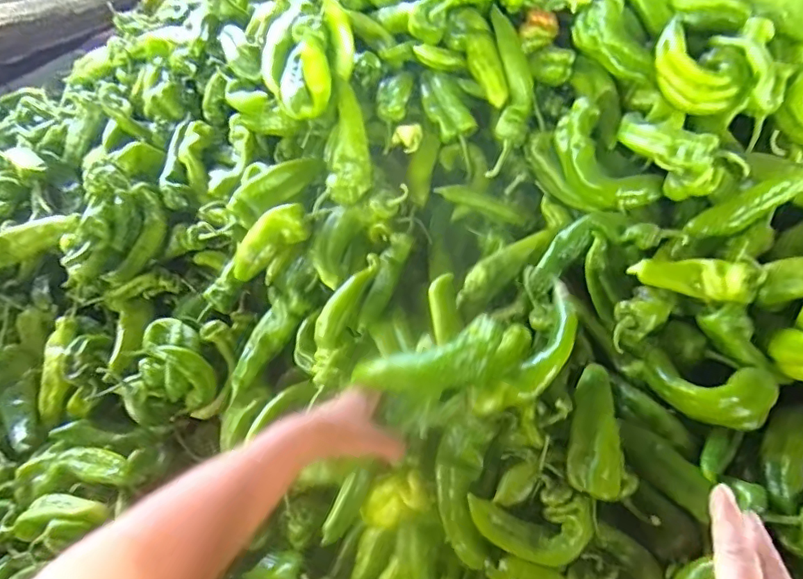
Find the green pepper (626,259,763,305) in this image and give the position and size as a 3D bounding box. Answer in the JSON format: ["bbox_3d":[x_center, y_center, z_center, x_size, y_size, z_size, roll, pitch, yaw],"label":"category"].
[{"bbox_3d":[0.317,-0.012,0.570,0.118,0.035,0.031,10,46,34],"label":"green pepper"}]

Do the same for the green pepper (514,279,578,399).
[{"bbox_3d":[0.159,0.052,0.551,0.040,0.024,0.138,22,71,19],"label":"green pepper"}]

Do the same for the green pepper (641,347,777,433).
[{"bbox_3d":[0.322,0.105,0.545,0.117,0.034,0.071,11,49,10],"label":"green pepper"}]

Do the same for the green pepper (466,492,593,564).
[{"bbox_3d":[0.128,0.231,0.506,0.119,0.029,0.055,1,48,1],"label":"green pepper"}]

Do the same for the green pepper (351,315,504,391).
[{"bbox_3d":[0.025,0.069,0.534,0.157,0.038,0.055,-18,48,5],"label":"green pepper"}]

